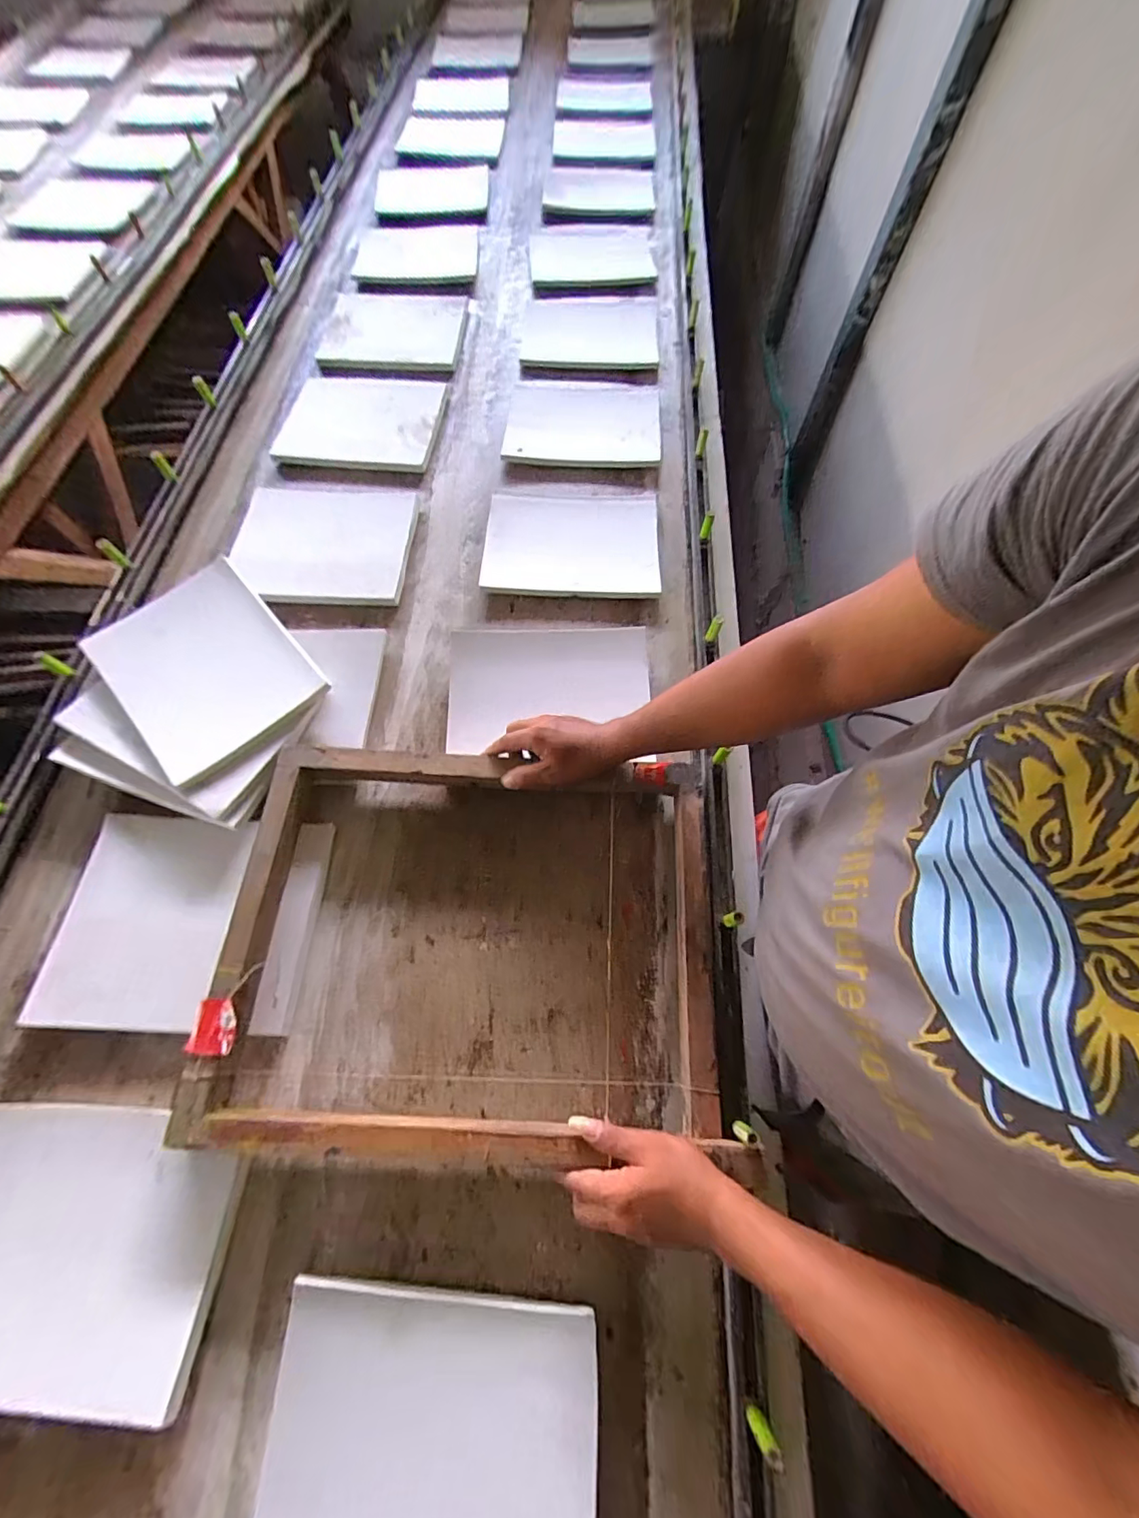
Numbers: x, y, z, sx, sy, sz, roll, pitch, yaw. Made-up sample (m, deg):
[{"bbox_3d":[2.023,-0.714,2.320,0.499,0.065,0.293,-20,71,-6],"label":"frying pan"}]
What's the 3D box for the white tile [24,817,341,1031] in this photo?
[{"bbox_3d":[-0.418,0.179,0.581,0.254,0.023,0.223,5,69,-7],"label":"white tile"}]

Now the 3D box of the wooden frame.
[{"bbox_3d":[-0.096,0.186,0.556,0.514,0.058,0.396,3,66,-1],"label":"wooden frame"}]

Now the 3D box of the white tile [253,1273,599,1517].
[{"bbox_3d":[-0.111,0.569,0.418,0.263,0.011,0.206,6,64,-2],"label":"white tile"}]

